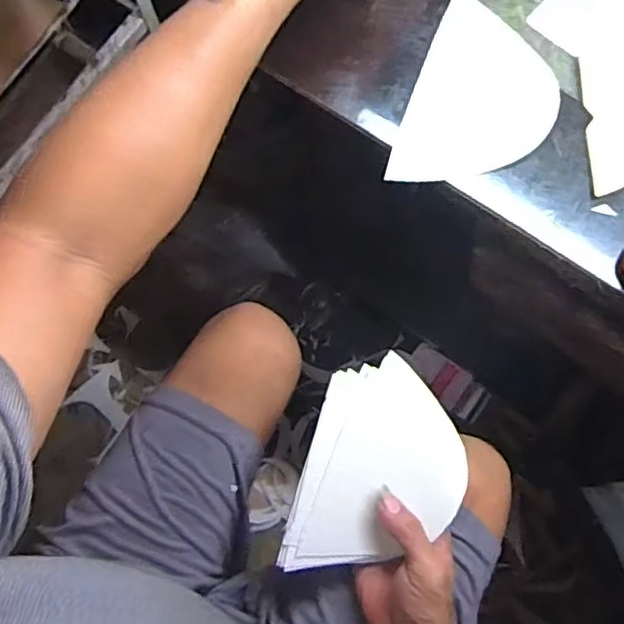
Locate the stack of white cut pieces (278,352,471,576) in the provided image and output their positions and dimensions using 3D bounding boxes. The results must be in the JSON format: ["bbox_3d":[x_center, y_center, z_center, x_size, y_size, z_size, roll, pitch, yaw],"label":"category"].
[{"bbox_3d":[0.054,0.130,0.490,0.118,0.034,0.173,17,80,4],"label":"stack of white cut pieces"}]

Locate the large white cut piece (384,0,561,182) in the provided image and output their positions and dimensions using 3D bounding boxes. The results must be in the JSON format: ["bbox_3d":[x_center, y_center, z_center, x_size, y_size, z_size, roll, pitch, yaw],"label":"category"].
[{"bbox_3d":[0.122,-0.152,0.445,0.096,0.017,0.149,20,80,4],"label":"large white cut piece"}]

